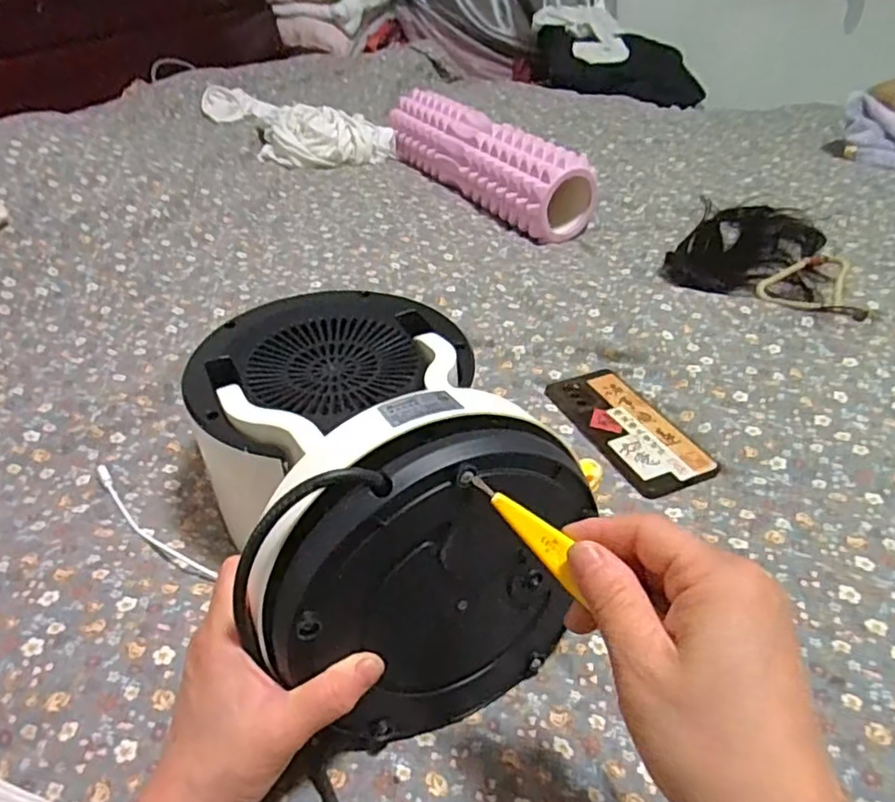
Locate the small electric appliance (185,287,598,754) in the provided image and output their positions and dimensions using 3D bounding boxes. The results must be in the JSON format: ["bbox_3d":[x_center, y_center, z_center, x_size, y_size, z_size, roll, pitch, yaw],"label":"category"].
[{"bbox_3d":[-0.060,0.029,0.427,0.179,0.184,0.317,-13,45,-15],"label":"small electric appliance"}]

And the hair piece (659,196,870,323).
[{"bbox_3d":[0.405,-0.189,0.825,0.214,0.033,0.282,13,41,16],"label":"hair piece"}]

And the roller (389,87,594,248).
[{"bbox_3d":[0.049,-0.407,1.037,0.106,0.107,0.438,-24,45,-26],"label":"roller"}]

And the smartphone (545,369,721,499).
[{"bbox_3d":[0.164,0.022,0.575,0.082,0.008,0.166,-18,42,-19],"label":"smartphone"}]

